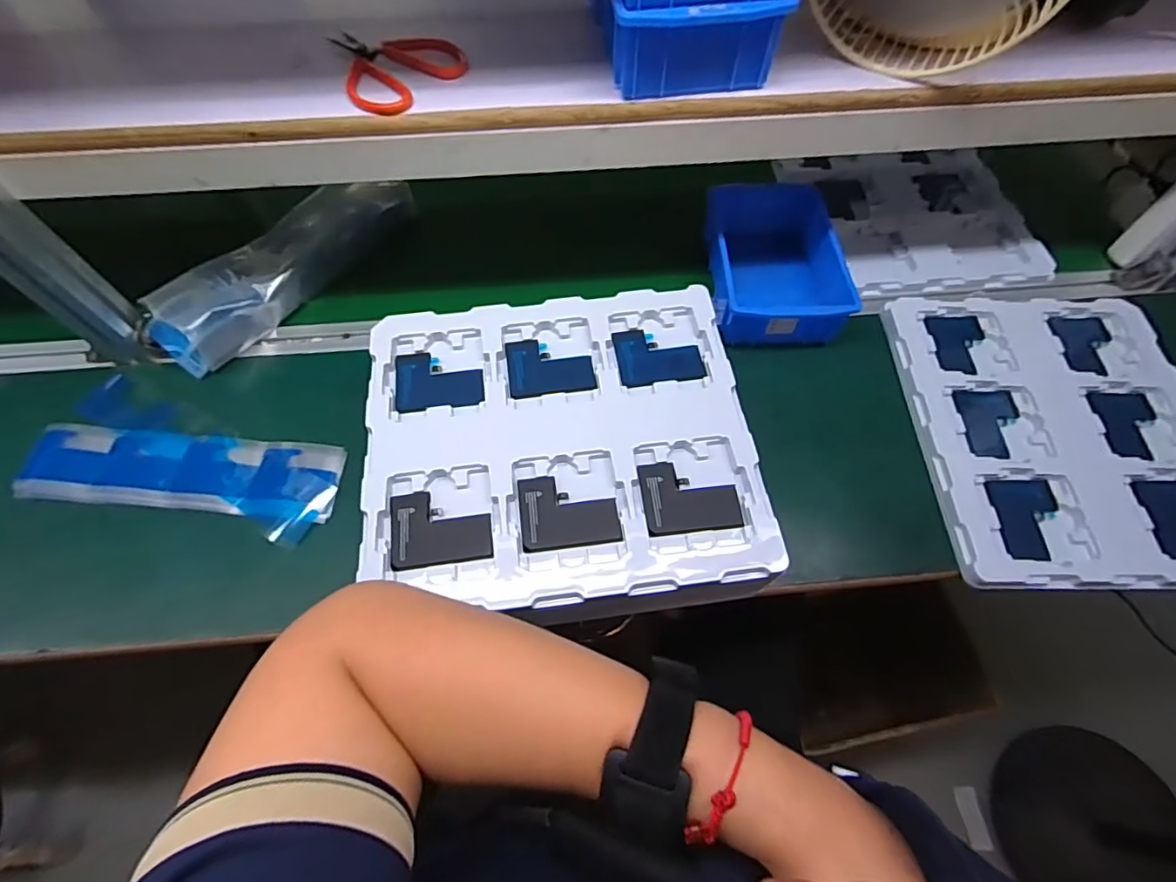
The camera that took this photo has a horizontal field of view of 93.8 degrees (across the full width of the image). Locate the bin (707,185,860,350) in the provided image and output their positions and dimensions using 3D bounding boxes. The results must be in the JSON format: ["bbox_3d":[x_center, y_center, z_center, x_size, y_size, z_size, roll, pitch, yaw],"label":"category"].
[{"bbox_3d":[0.208,-0.202,0.620,0.127,0.060,0.207,0,62,1],"label":"bin"}]

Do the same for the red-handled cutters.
[{"bbox_3d":[-0.155,-0.316,0.457,0.097,0.018,0.121,-21,63,-11],"label":"red-handled cutters"}]

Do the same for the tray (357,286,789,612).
[{"bbox_3d":[-0.025,-0.003,0.461,0.311,0.018,0.278,-7,62,-3],"label":"tray"}]

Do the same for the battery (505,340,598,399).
[{"bbox_3d":[-0.034,-0.067,0.498,0.075,0.007,0.060,-8,61,-4],"label":"battery"}]

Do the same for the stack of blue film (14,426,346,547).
[{"bbox_3d":[-0.387,0.030,0.529,0.295,0.013,0.097,8,58,3],"label":"stack of blue film"}]

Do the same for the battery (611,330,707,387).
[{"bbox_3d":[0.064,-0.079,0.506,0.076,0.004,0.060,-8,61,-4],"label":"battery"}]

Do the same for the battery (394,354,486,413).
[{"bbox_3d":[-0.132,-0.054,0.491,0.077,0.005,0.060,-6,61,-3],"label":"battery"}]

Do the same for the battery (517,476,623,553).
[{"bbox_3d":[-0.015,0.055,0.436,0.075,0.008,0.059,-7,61,-4],"label":"battery"}]

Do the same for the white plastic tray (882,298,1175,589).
[{"bbox_3d":[0.467,-0.016,0.544,0.266,0.015,0.313,0,62,1],"label":"white plastic tray"}]

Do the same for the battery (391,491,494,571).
[{"bbox_3d":[-0.114,0.067,0.429,0.075,0.006,0.059,-8,61,-4],"label":"battery"}]

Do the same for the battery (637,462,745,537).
[{"bbox_3d":[0.082,0.044,0.442,0.075,0.007,0.059,-6,61,-3],"label":"battery"}]

